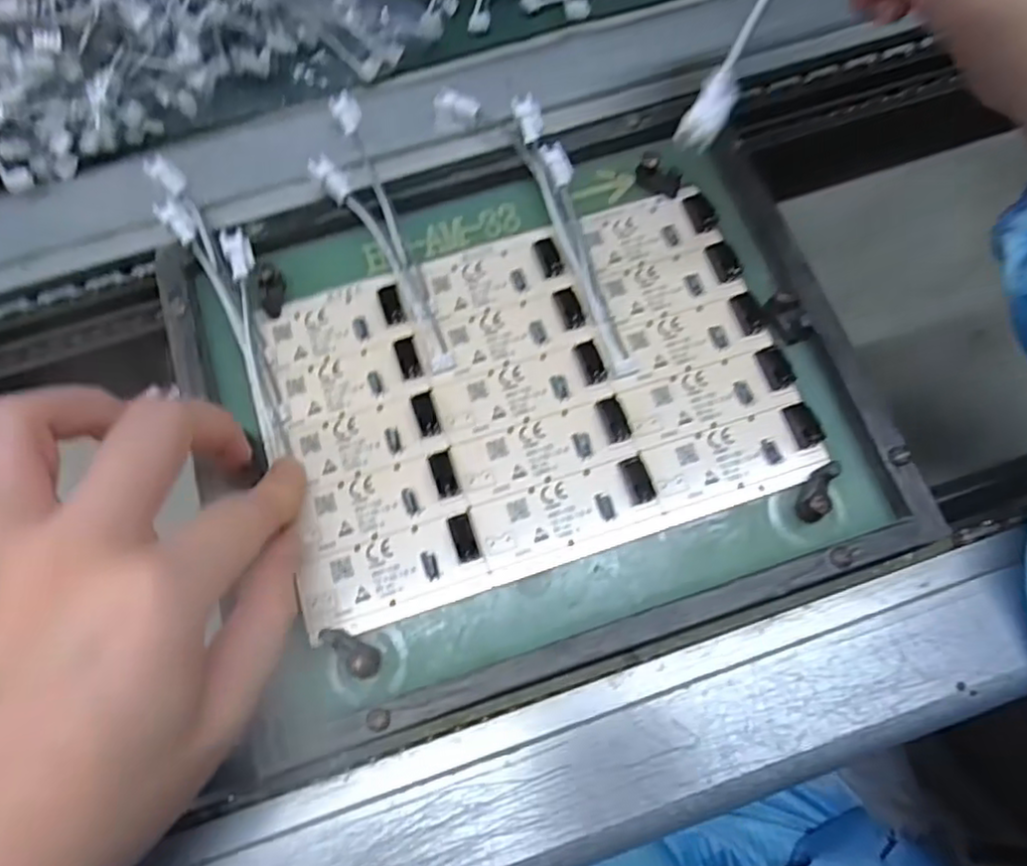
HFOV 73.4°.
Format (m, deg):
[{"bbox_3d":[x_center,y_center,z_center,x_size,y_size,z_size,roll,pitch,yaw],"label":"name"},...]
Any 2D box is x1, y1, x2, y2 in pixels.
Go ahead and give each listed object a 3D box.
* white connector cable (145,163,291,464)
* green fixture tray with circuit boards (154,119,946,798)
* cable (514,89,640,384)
[{"bbox_3d":[-0.108,-0.053,0.264,0.026,0.009,0.131,-23,81,-7],"label":"white connector cable"},{"bbox_3d":[0.006,-0.014,0.256,0.235,0.014,0.194,-17,72,-5],"label":"green fixture tray with circuit boards"},{"bbox_3d":[0.024,-0.079,0.271,0.015,0.020,0.117,-16,72,-5],"label":"cable"}]

